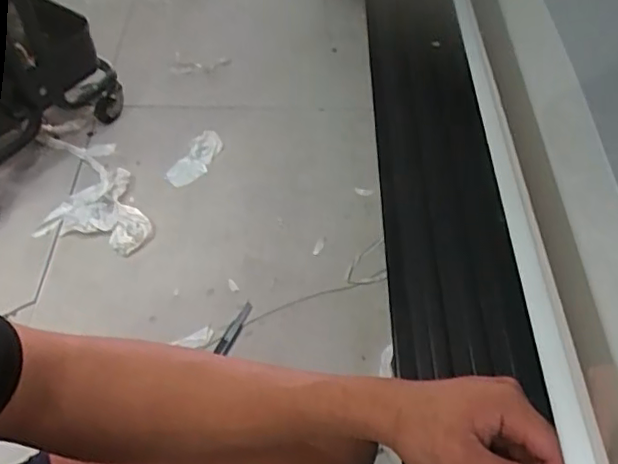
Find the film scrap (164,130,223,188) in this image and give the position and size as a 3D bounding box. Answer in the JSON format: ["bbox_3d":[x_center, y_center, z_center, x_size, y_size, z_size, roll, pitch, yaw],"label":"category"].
[{"bbox_3d":[-0.221,-0.144,1.178,0.064,0.014,0.151,25,56,16],"label":"film scrap"}]

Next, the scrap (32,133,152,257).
[{"bbox_3d":[-0.408,-0.080,1.111,0.187,0.025,0.312,-11,54,-10],"label":"scrap"}]

